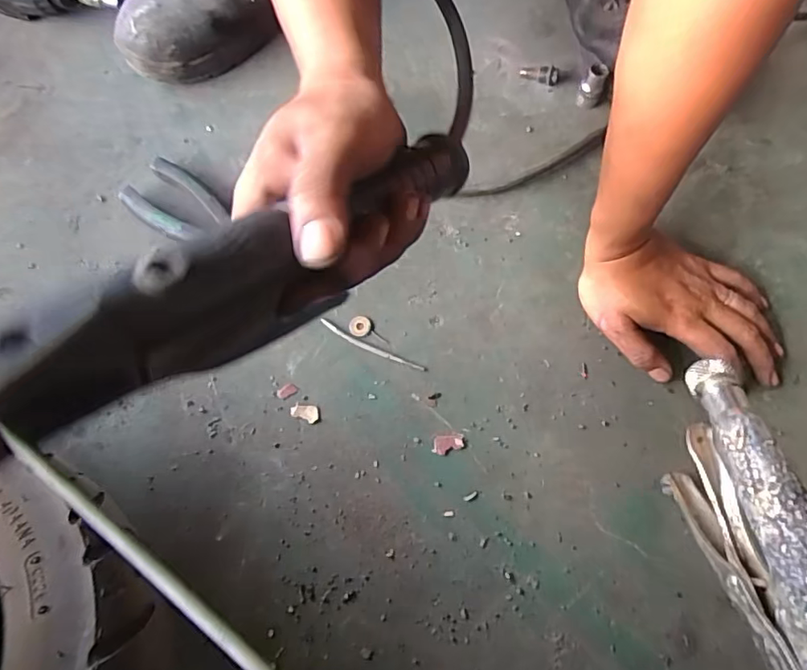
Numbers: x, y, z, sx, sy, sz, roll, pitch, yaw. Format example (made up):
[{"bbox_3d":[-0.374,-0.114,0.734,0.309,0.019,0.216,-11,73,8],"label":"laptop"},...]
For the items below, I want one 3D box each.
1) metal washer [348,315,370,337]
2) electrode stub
[{"bbox_3d":[-0.036,-0.008,0.455,0.017,0.004,0.018,0,69,0],"label":"metal washer"},{"bbox_3d":[-0.026,0.010,0.454,0.096,0.004,0.008,24,71,9],"label":"electrode stub"}]

